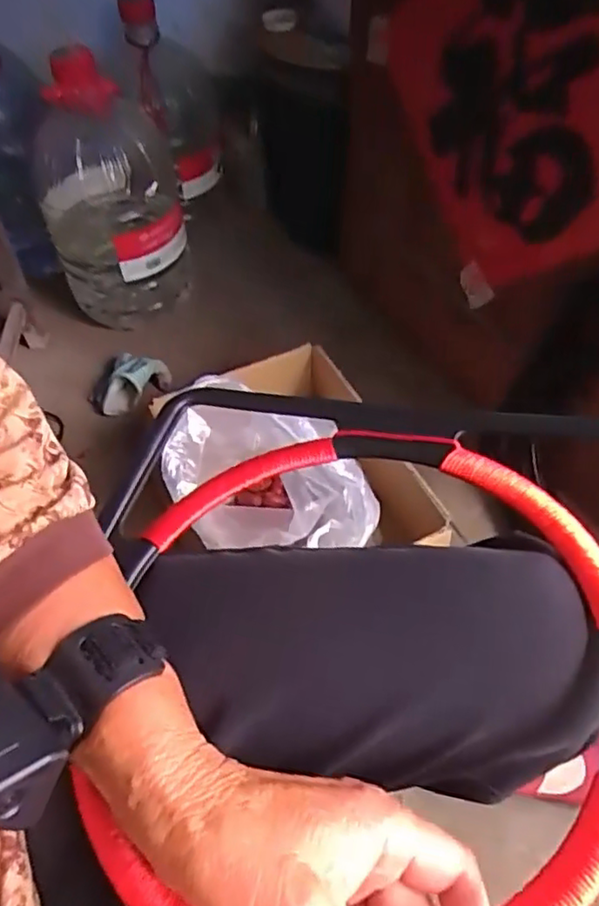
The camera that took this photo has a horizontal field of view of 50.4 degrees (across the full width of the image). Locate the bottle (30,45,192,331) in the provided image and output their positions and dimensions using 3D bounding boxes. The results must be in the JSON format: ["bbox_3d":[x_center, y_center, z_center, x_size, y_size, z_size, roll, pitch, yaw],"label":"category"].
[{"bbox_3d":[-0.331,-0.447,1.138,0.235,0.464,0.245,-15,54,-9],"label":"bottle"}]

